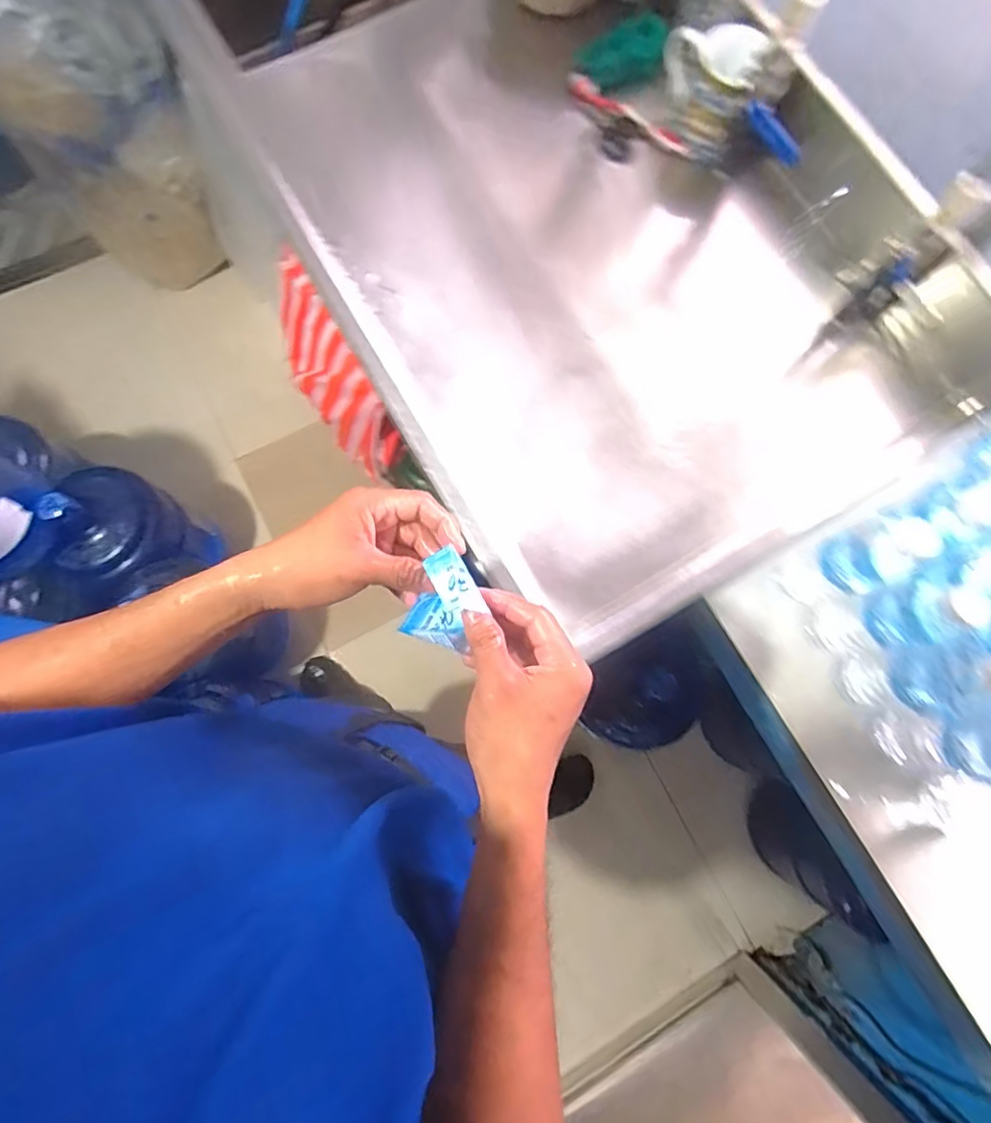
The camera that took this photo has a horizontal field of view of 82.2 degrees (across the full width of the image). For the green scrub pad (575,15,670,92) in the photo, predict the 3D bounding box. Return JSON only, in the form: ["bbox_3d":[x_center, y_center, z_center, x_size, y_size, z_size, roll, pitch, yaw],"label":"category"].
[{"bbox_3d":[0.156,-0.628,0.708,0.109,0.061,0.019,-10,41,11],"label":"green scrub pad"}]

